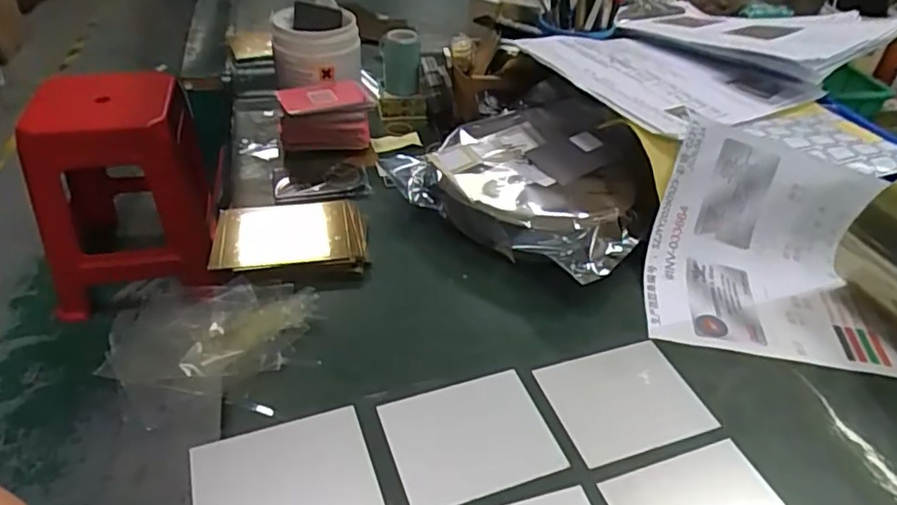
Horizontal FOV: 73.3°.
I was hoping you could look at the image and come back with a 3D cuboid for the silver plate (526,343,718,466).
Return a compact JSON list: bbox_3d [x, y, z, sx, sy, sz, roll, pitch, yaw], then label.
[{"bbox_3d":[0.119,0.099,0.409,0.099,0.005,0.079,-10,41,-17],"label":"silver plate"}]

